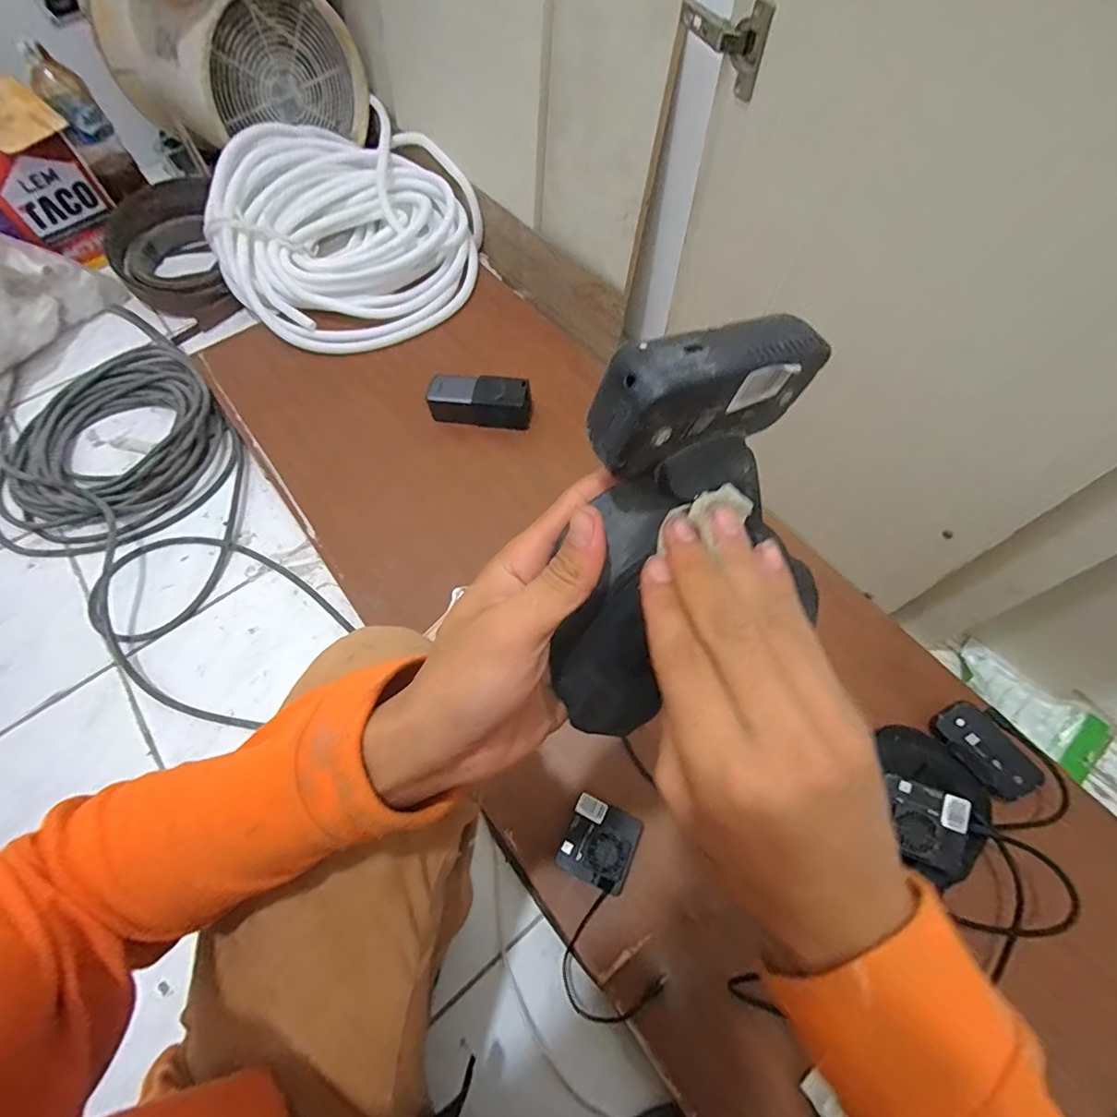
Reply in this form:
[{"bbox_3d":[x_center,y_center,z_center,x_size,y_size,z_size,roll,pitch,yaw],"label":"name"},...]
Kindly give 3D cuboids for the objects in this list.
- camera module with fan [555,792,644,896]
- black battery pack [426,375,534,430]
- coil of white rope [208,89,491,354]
[{"bbox_3d":[0.045,0.301,0.558,0.074,0.040,0.074,22,66,12],"label":"camera module with fan"},{"bbox_3d":[-0.127,-0.248,0.822,0.154,0.046,0.060,3,64,3],"label":"black battery pack"},{"bbox_3d":[-0.364,-0.601,0.956,0.436,0.172,0.438,-1,63,1],"label":"coil of white rope"}]

